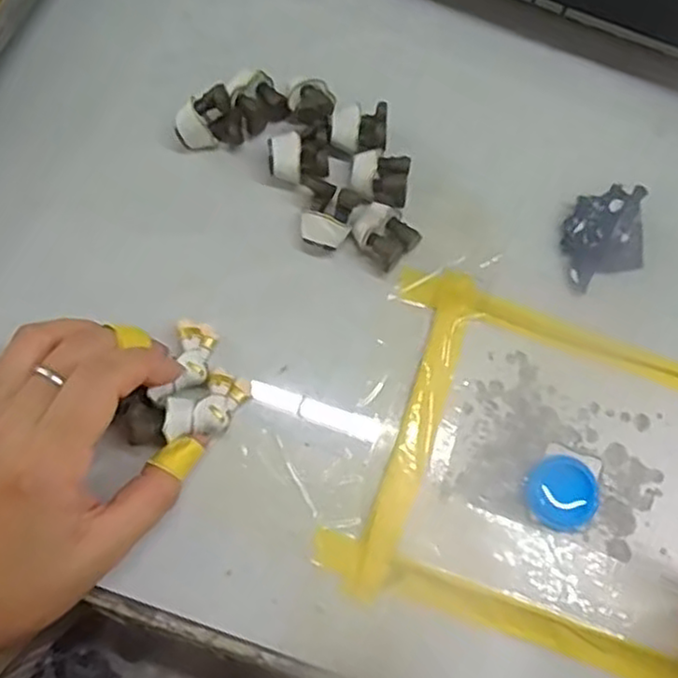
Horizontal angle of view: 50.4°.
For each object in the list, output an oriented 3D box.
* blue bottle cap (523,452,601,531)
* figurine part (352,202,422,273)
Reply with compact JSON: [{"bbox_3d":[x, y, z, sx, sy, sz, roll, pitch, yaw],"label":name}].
[{"bbox_3d":[0.093,0.064,0.299,0.030,0.006,0.028,1,73,-2],"label":"blue bottle cap"},{"bbox_3d":[0.019,-0.046,0.321,0.029,0.018,0.022,42,76,10],"label":"figurine part"}]

